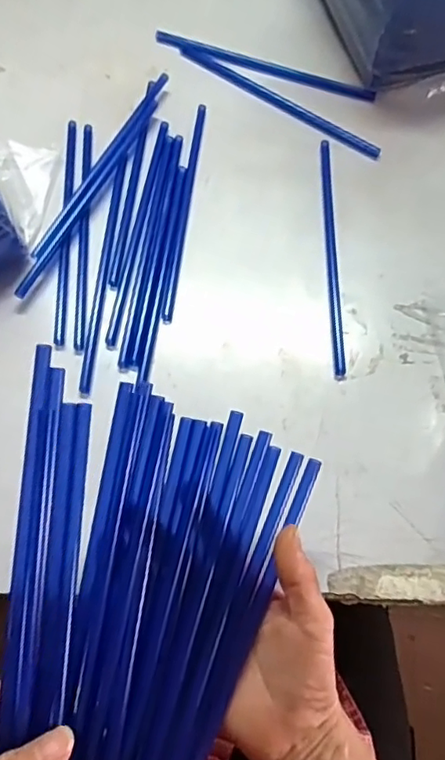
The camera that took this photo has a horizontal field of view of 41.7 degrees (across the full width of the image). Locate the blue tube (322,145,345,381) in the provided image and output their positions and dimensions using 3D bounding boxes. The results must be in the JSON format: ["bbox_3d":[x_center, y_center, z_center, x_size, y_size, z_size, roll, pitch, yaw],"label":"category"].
[{"bbox_3d":[0.095,-0.115,0.510,0.008,0.005,0.249,2,64,1],"label":"blue tube"}]

